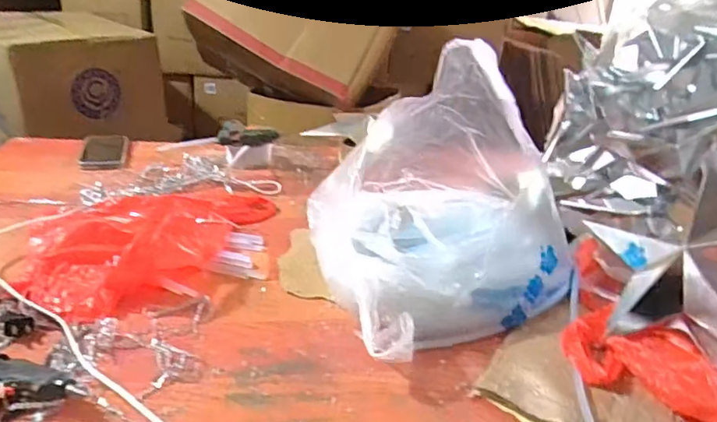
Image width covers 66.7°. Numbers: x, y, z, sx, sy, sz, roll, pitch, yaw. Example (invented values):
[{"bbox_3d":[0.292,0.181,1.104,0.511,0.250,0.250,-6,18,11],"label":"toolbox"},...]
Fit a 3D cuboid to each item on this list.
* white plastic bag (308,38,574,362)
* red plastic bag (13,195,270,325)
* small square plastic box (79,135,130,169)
[{"bbox_3d":[0.077,-0.025,0.658,0.293,0.259,0.288,-13,30,-32],"label":"white plastic bag"},{"bbox_3d":[-0.292,0.010,0.740,0.241,0.073,0.360,11,26,14],"label":"red plastic bag"},{"bbox_3d":[-0.482,-0.114,1.034,0.082,0.012,0.151,-4,26,-17],"label":"small square plastic box"}]

